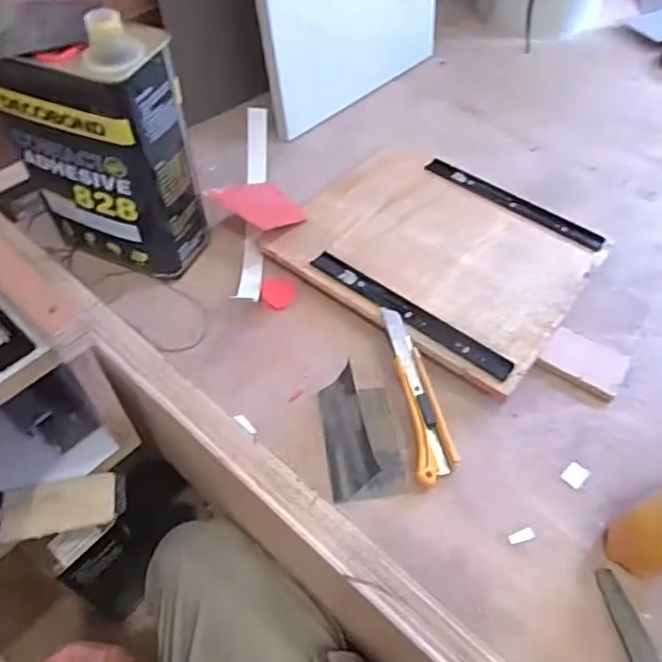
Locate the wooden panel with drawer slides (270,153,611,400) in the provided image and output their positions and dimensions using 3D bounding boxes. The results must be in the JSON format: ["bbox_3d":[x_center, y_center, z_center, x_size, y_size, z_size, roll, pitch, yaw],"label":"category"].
[{"bbox_3d":[0.126,-0.096,0.659,0.308,0.022,0.276,32,60,21],"label":"wooden panel with drawer slides"}]

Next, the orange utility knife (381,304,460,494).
[{"bbox_3d":[0.084,0.058,0.545,0.039,0.026,0.180,-6,55,-5],"label":"orange utility knife"}]

